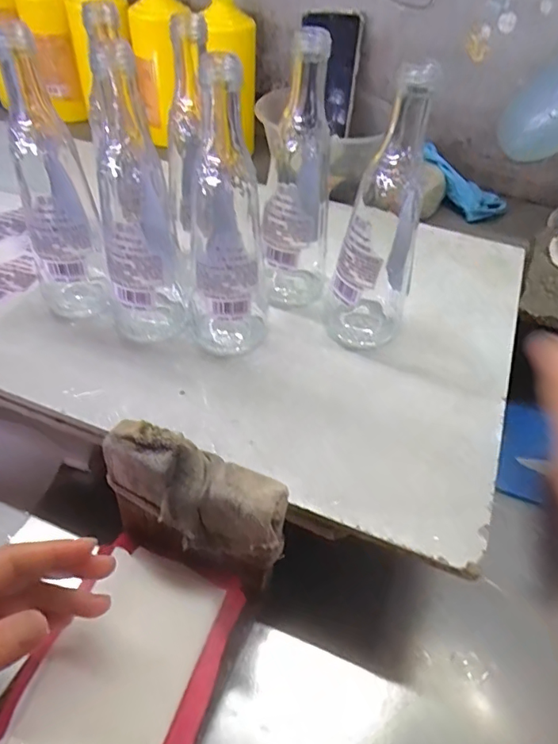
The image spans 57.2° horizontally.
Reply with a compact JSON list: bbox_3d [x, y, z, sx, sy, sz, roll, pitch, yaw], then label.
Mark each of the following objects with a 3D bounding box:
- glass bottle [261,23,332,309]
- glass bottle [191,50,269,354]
[{"bbox_3d":[0.015,-0.149,0.419,0.056,0.199,0.066,7,49,4],"label":"glass bottle"},{"bbox_3d":[-0.040,-0.107,0.374,0.054,0.207,0.065,-4,49,-6],"label":"glass bottle"}]

